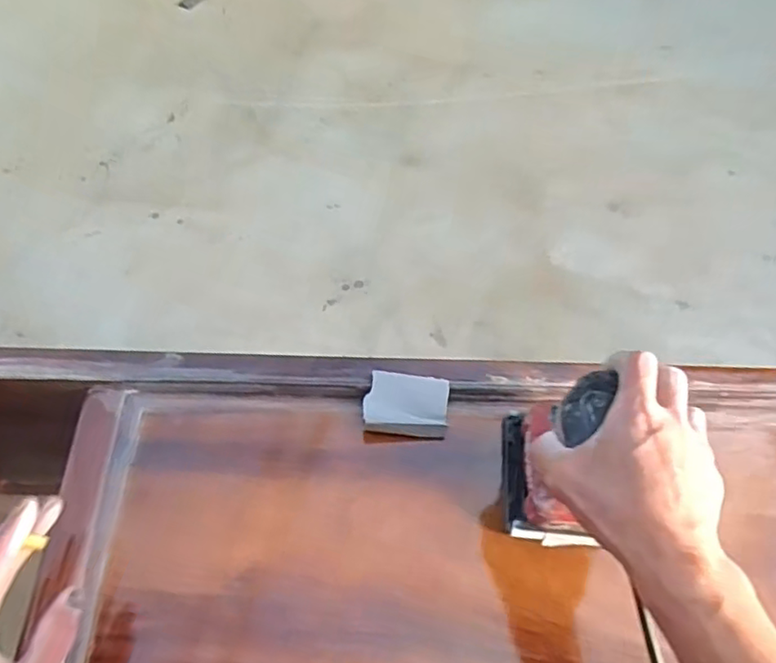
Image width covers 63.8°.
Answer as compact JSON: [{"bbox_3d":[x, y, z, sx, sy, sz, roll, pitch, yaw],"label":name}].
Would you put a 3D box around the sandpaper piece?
[{"bbox_3d":[0.016,0.063,0.526,0.069,0.024,0.055,5,57,1],"label":"sandpaper piece"}]

